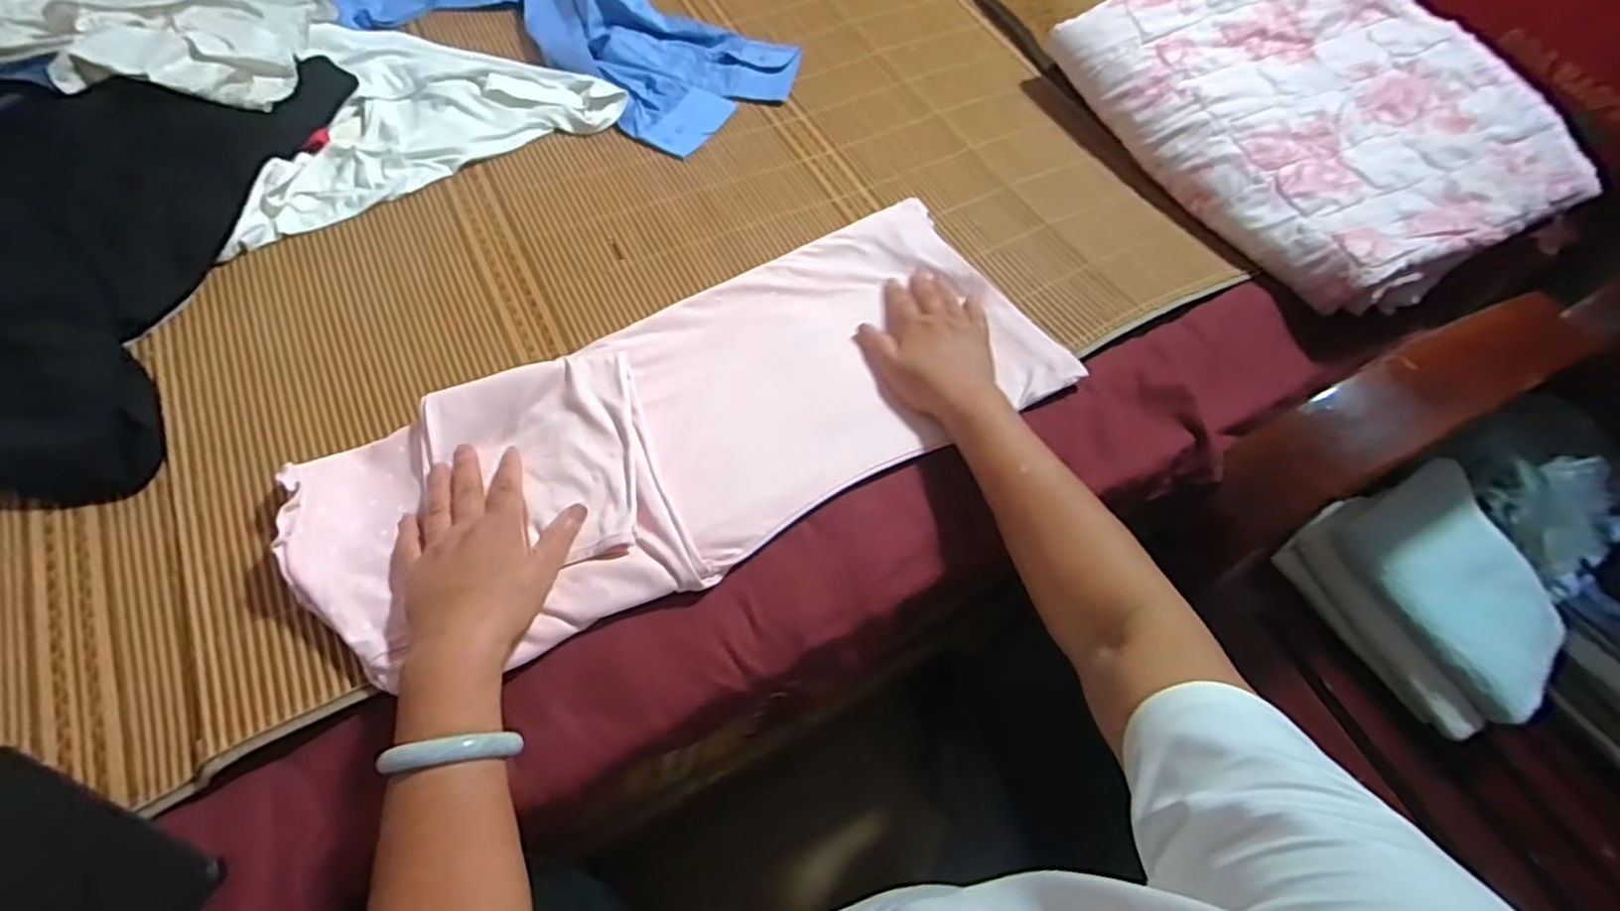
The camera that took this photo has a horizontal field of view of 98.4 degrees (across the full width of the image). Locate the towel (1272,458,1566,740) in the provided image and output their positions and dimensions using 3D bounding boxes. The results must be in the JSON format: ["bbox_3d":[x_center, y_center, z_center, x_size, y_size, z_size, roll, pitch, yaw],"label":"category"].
[{"bbox_3d":[0.569,0.119,0.632,0.176,0.085,0.195,-29,67,-18],"label":"towel"}]

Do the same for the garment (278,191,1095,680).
[{"bbox_3d":[-0.077,-0.034,0.581,0.611,0.040,0.240,-27,66,-21],"label":"garment"}]

